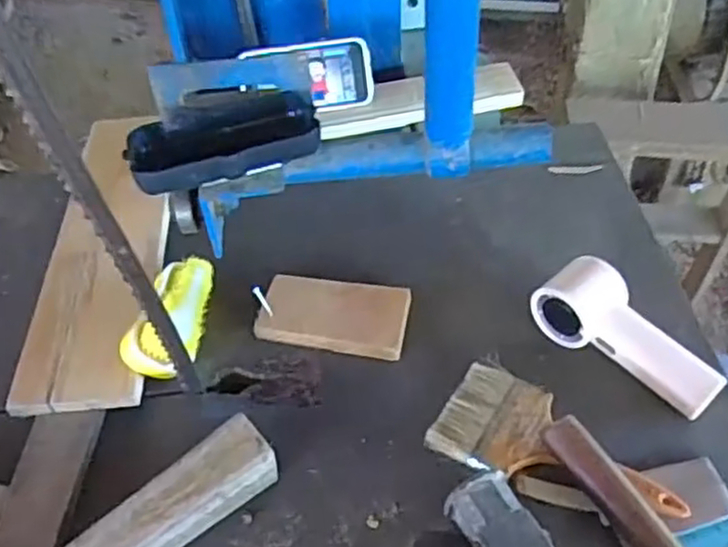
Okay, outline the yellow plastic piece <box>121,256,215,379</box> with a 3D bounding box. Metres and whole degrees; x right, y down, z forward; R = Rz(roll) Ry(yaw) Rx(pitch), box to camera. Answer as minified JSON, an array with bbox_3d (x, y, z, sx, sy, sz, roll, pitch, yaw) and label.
[{"bbox_3d":[-0.167,0.029,0.635,0.053,0.040,0.134,3,48,7],"label":"yellow plastic piece"}]

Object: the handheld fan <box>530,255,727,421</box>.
[{"bbox_3d":[0.220,0.052,0.601,0.068,0.042,0.156,-32,53,-23],"label":"handheld fan"}]

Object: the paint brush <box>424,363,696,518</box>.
[{"bbox_3d":[0.150,0.137,0.558,0.189,0.017,0.089,24,54,24],"label":"paint brush"}]

